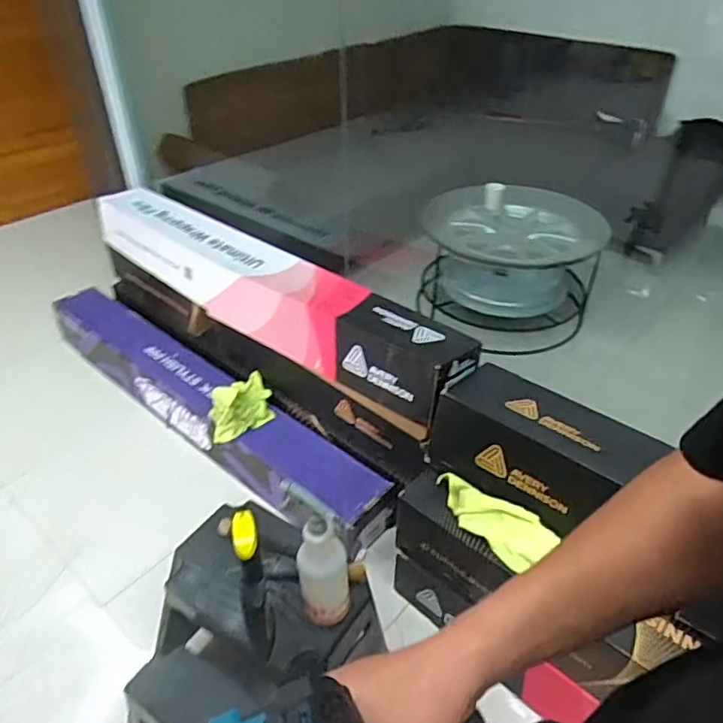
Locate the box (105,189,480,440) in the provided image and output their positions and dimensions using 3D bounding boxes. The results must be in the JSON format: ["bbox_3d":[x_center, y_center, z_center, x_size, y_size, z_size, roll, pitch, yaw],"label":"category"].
[{"bbox_3d":[-0.356,-0.266,1.802,1.609,0.211,0.240,29,47,32],"label":"box"}]

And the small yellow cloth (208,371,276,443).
[{"bbox_3d":[-0.379,0.135,1.801,0.196,0.074,0.206,-13,40,-15],"label":"small yellow cloth"}]

